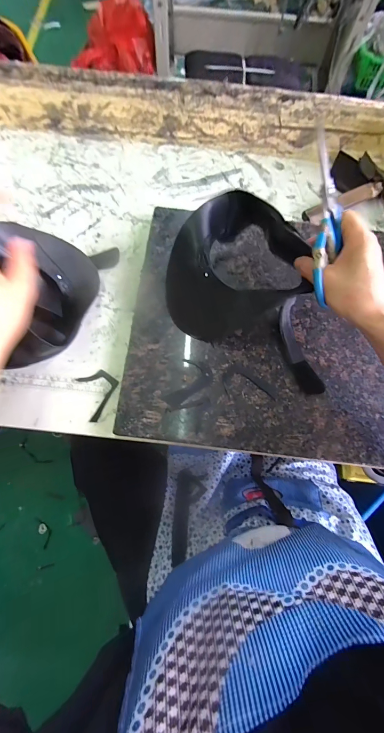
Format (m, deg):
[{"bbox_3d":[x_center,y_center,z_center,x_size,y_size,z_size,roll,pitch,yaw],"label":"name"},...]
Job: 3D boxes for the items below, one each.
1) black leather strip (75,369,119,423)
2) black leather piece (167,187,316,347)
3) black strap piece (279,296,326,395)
[{"bbox_3d":[-0.123,0.037,0.404,0.050,0.004,0.064,-24,76,-8],"label":"black leather strip"},{"bbox_3d":[0.042,-0.130,0.394,0.163,0.094,0.153,-34,73,-10],"label":"black leather piece"},{"bbox_3d":[0.142,-0.027,0.396,0.030,0.021,0.129,-14,75,-6],"label":"black strap piece"}]

